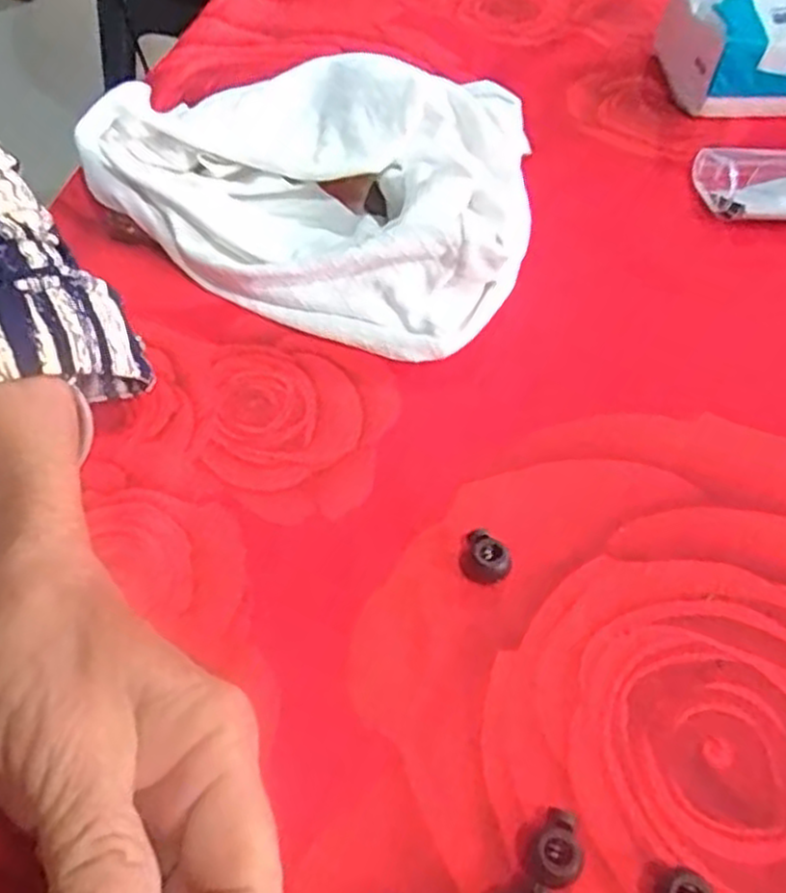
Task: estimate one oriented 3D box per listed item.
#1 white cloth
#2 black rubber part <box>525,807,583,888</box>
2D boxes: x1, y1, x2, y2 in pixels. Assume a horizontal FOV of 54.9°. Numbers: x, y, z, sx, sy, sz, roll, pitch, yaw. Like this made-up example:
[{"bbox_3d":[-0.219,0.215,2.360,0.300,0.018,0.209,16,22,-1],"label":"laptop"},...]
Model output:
[{"bbox_3d":[-0.035,-0.127,0.361,0.200,0.057,0.140,16,54,10],"label":"white cloth"},{"bbox_3d":[0.045,0.114,0.212,0.015,0.011,0.019,33,59,22],"label":"black rubber part"}]

